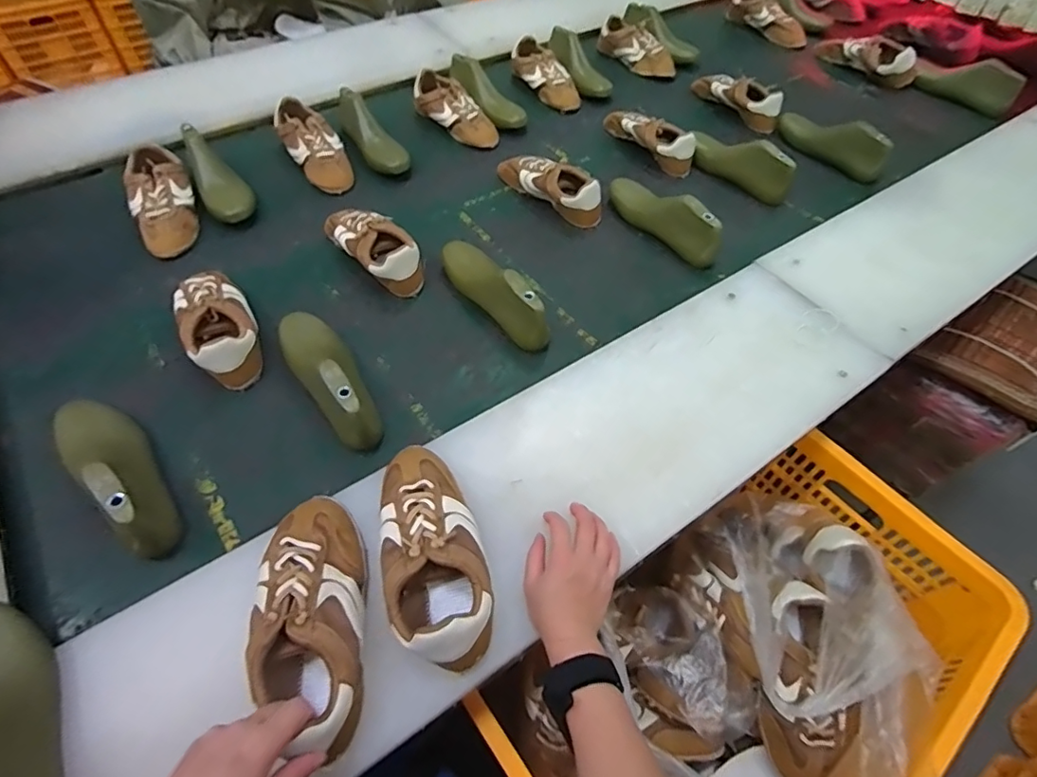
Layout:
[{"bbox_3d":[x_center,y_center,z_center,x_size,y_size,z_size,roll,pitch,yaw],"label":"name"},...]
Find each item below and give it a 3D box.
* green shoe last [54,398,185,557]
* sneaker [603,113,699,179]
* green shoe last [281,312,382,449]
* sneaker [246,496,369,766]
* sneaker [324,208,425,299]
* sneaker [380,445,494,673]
[{"bbox_3d":[-0.455,0.086,0.596,0.067,0.085,0.233,-36,64,-24],"label":"green shoe last"},{"bbox_3d":[0.256,-0.516,1.077,0.073,0.065,0.235,-36,64,-24],"label":"sneaker"},{"bbox_3d":[-0.251,-0.029,0.690,0.068,0.084,0.237,-33,63,-22],"label":"green shoe last"},{"bbox_3d":[-0.188,0.200,0.478,0.091,0.075,0.222,-11,50,-10],"label":"sneaker"},{"bbox_3d":[-0.235,-0.234,0.842,0.085,0.067,0.216,-37,64,-24],"label":"sneaker"},{"bbox_3d":[-0.086,0.153,0.521,0.092,0.067,0.221,-11,56,-10],"label":"sneaker"}]

